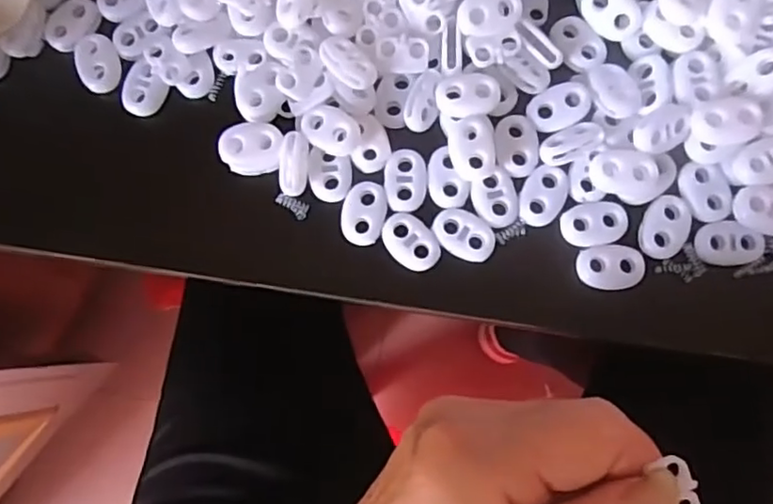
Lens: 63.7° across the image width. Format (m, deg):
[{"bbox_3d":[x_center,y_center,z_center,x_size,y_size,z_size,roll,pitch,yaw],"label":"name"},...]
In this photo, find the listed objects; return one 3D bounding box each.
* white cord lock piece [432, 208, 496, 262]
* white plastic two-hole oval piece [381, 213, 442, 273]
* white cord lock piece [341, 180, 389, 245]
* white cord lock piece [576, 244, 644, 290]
[{"bbox_3d":[0.027,-0.006,0.217,0.023,0.004,0.016,42,86,7],"label":"white cord lock piece"},{"bbox_3d":[0.009,-0.004,0.217,0.023,0.004,0.016,42,86,7],"label":"white plastic two-hole oval piece"},{"bbox_3d":[-0.008,-0.014,0.219,0.015,0.004,0.022,15,83,4],"label":"white cord lock piece"},{"bbox_3d":[0.077,0.005,0.213,0.022,0.004,0.015,-4,82,2],"label":"white cord lock piece"}]

